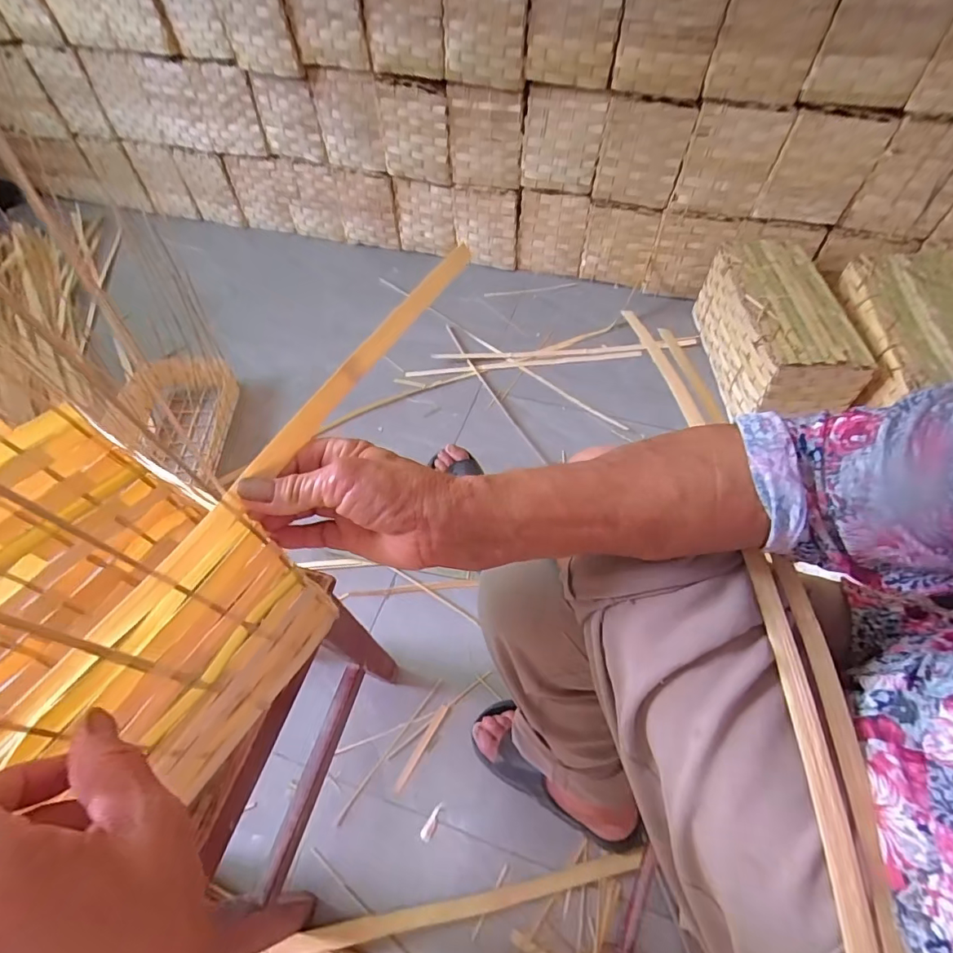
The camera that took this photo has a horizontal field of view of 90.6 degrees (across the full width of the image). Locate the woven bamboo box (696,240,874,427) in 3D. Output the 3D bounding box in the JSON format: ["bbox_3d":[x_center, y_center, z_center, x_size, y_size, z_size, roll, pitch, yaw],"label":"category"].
[{"bbox_3d":[0.613,-0.303,0.998,0.176,0.187,0.411,-1,54,2],"label":"woven bamboo box"}]

